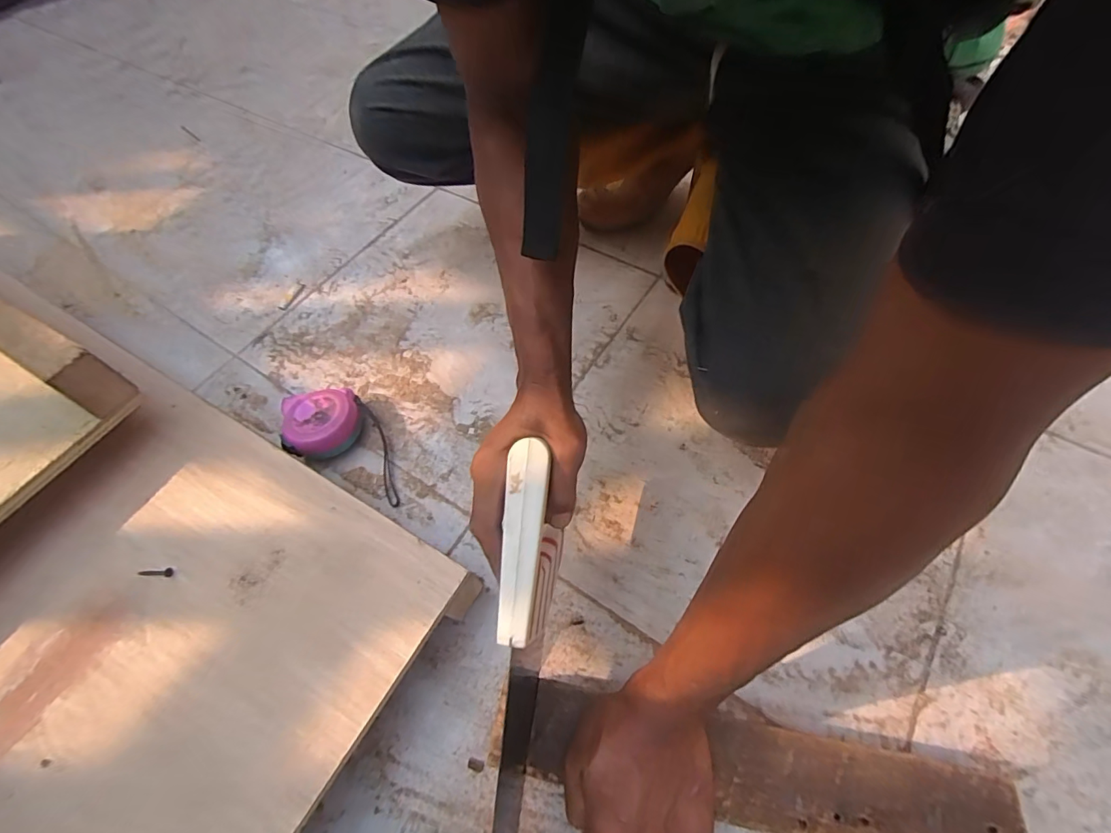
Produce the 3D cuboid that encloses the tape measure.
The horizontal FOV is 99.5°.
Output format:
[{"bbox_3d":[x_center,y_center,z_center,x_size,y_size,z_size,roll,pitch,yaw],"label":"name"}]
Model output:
[{"bbox_3d":[-0.227,0.029,0.503,0.087,0.043,0.162,-41,65,-19],"label":"tape measure"}]

